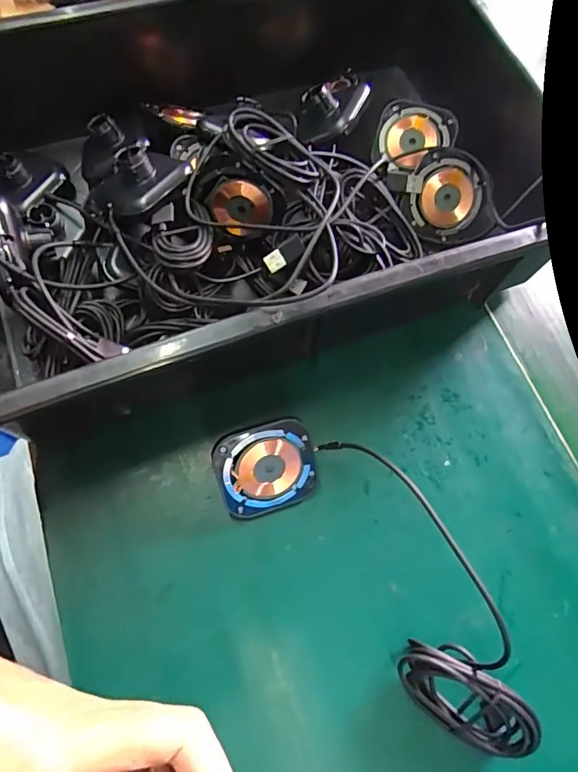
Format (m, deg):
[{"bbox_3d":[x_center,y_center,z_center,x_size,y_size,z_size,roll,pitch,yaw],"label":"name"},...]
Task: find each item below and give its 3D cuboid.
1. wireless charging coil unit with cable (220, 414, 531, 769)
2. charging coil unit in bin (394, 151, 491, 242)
[{"bbox_3d":[0.052,0.103,0.278,0.229,0.047,0.076,41,74,12],"label":"wireless charging coil unit with cable"},{"bbox_3d":[0.120,-0.139,0.361,0.061,0.009,0.065,-32,103,5],"label":"charging coil unit in bin"}]

